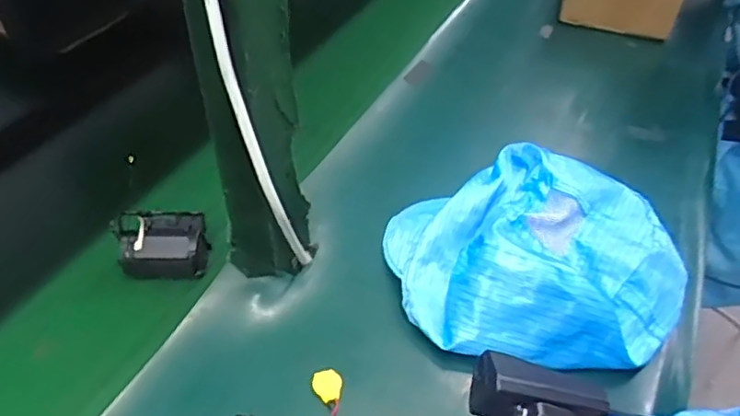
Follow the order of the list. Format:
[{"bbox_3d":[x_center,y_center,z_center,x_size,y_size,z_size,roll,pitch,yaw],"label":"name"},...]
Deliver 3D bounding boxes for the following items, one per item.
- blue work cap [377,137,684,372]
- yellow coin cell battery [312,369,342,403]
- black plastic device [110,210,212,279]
[{"bbox_3d":[0.134,0.033,0.502,0.238,0.066,0.182,5,43,3],"label":"blue work cap"},{"bbox_3d":[-0.030,0.127,0.440,0.020,0.004,0.028,-11,45,-15],"label":"yellow coin cell battery"},{"bbox_3d":[-0.174,0.031,0.515,0.070,0.043,0.041,-1,43,-5],"label":"black plastic device"}]

